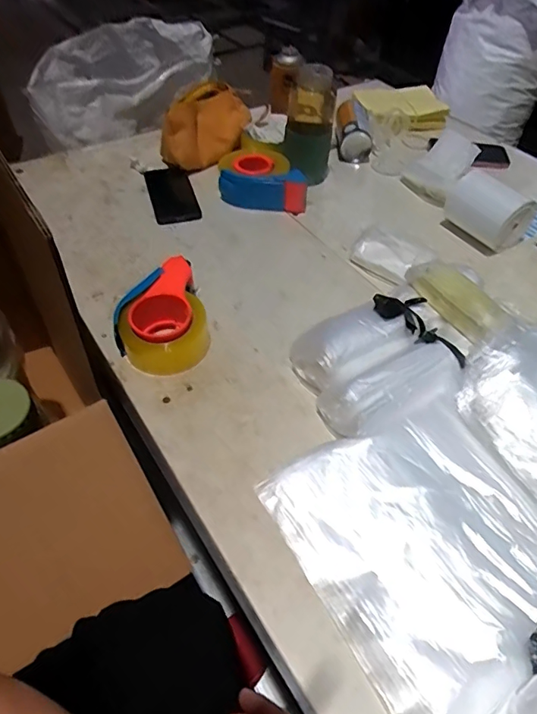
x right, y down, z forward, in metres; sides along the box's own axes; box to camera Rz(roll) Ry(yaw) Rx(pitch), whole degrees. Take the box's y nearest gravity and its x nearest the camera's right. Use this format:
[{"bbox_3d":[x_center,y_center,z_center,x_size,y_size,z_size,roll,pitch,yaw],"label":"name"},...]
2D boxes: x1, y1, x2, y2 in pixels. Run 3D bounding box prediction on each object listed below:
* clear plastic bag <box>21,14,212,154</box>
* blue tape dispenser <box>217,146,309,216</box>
[{"bbox_3d":[-0.335,-0.601,1.072,0.437,0.141,0.224,-35,59,-28],"label":"clear plastic bag"},{"bbox_3d":[-0.010,-0.329,0.898,0.159,0.058,0.145,4,49,0],"label":"blue tape dispenser"}]

